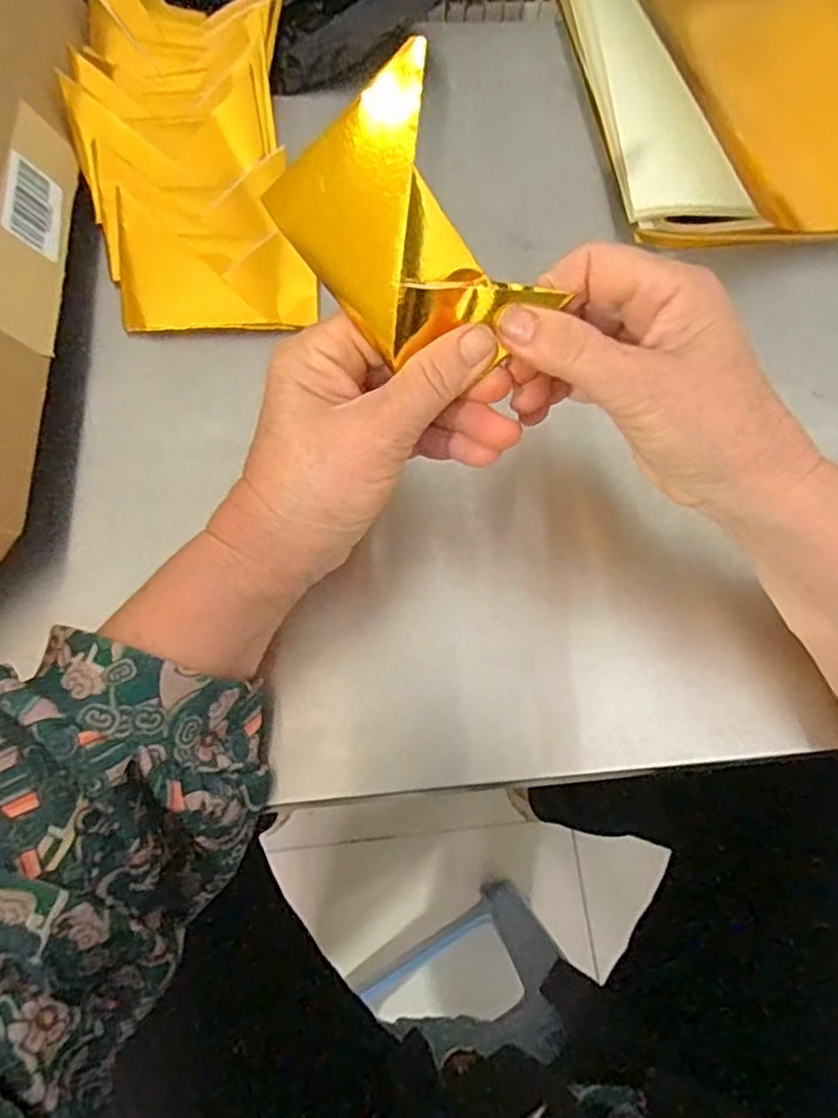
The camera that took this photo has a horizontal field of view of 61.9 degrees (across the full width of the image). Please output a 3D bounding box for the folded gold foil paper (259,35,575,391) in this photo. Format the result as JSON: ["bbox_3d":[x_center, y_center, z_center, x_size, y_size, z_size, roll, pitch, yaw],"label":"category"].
[{"bbox_3d":[-0.002,-0.115,0.256,0.068,0.094,0.017,-33,32,19],"label":"folded gold foil paper"}]

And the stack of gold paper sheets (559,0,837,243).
[{"bbox_3d":[0.232,-0.307,0.436,0.246,0.059,0.271,-7,69,-5],"label":"stack of gold paper sheets"}]

